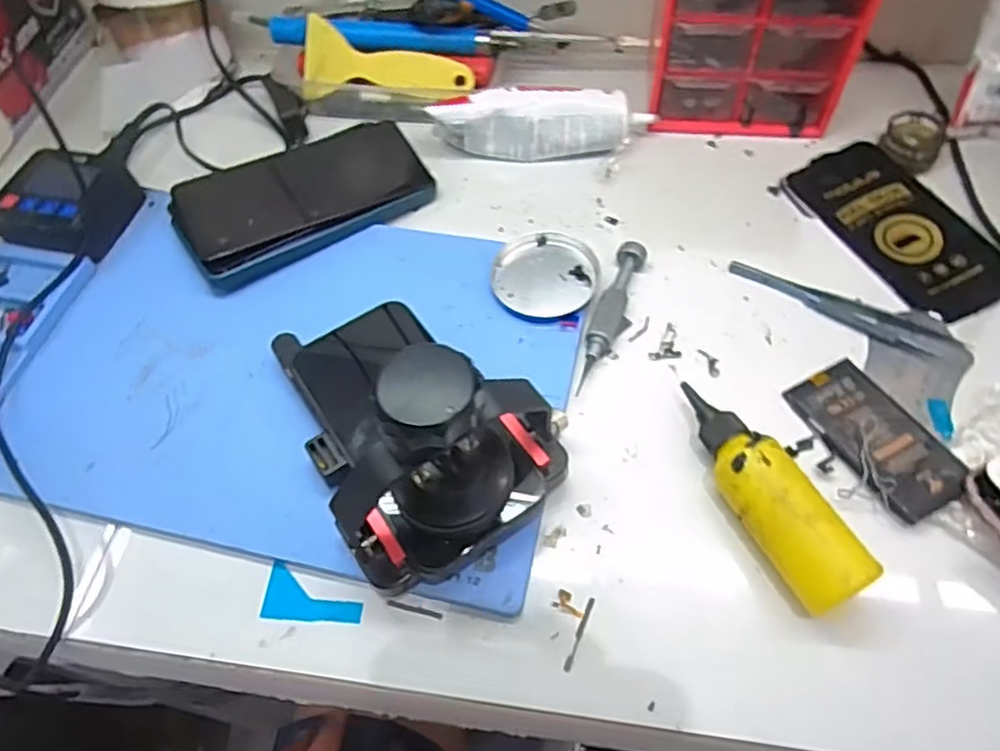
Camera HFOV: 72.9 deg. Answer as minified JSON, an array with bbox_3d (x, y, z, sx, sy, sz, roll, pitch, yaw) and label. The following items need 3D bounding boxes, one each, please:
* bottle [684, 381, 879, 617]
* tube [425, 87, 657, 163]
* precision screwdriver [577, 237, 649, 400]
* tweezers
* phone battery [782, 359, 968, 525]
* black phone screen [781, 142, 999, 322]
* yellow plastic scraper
[{"bbox_3d":[0.122,0.055,0.320,0.034,0.036,0.113,-25,60,-12],"label":"bottle"},{"bbox_3d":[0.027,-0.174,0.467,0.145,0.043,0.035,2,58,5],"label":"tube"},{"bbox_3d":[0.064,-0.035,0.393,0.016,0.014,0.103,16,60,13],"label":"precision screwdriver"},{"bbox_3d":[0.200,-0.037,0.393,0.133,0.005,0.023,23,62,17],"label":"tweezers"},{"bbox_3d":[0.189,0.030,0.343,0.042,0.006,0.086,-26,54,-6],"label":"phone battery"},{"bbox_3d":[0.249,-0.095,0.426,0.075,0.004,0.141,-25,60,-11],"label":"black phone screen"},{"bbox_3d":[-0.083,-0.217,0.496,0.123,0.051,0.005,18,21,1],"label":"yellow plastic scraper"}]

